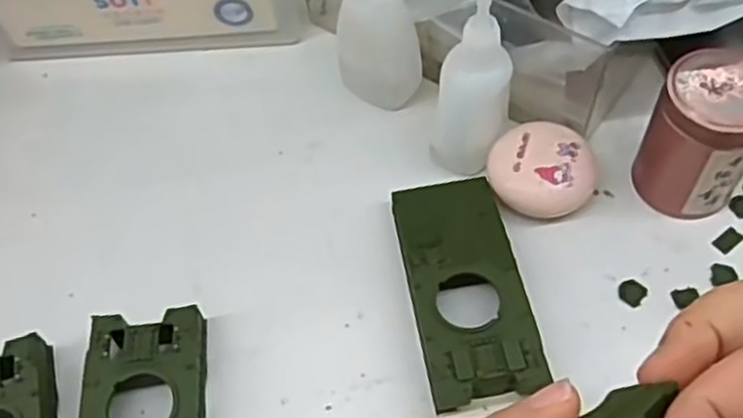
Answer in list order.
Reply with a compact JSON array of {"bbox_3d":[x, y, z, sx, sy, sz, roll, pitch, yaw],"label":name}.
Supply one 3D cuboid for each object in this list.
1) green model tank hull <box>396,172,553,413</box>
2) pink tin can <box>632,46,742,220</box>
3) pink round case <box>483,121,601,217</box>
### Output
[{"bbox_3d":[0.040,0.032,0.318,0.046,0.018,0.104,-9,56,-2],"label":"green model tank hull"},{"bbox_3d":[0.143,-0.030,0.323,0.043,0.067,0.041,-2,56,3],"label":"pink tin can"},{"bbox_3d":[0.078,-0.016,0.343,0.049,0.026,0.043,16,59,15],"label":"pink round case"}]

